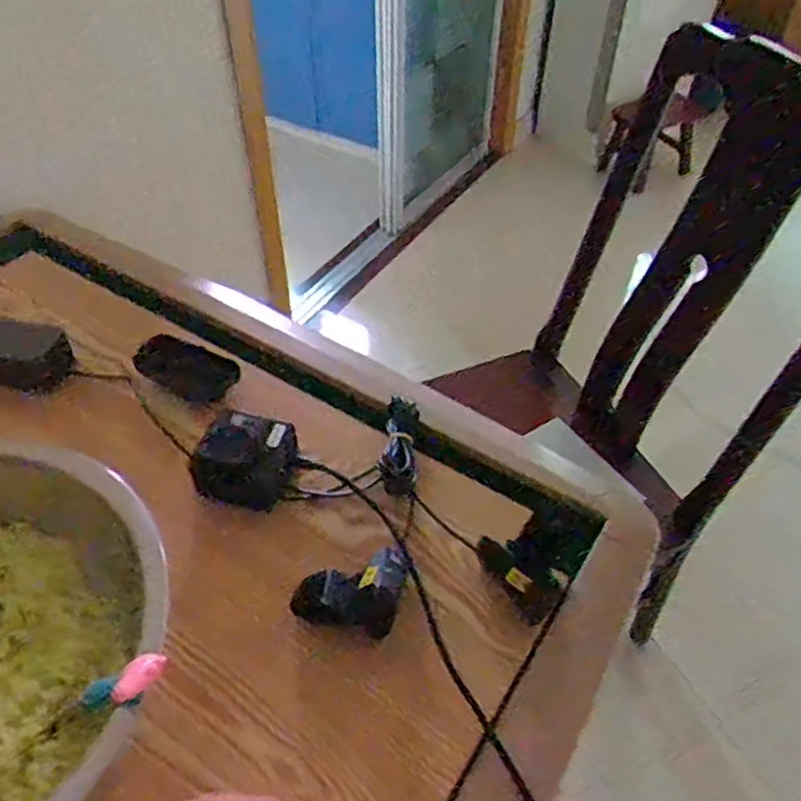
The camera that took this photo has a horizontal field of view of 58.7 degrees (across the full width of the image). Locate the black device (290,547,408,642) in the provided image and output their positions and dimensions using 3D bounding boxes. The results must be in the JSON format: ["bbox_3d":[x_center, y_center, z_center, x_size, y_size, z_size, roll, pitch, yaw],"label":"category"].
[{"bbox_3d":[-0.038,0.146,0.566,0.082,0.036,0.072,15,49,13],"label":"black device"}]

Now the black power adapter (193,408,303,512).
[{"bbox_3d":[-0.139,0.059,0.654,0.086,0.054,0.080,10,49,9],"label":"black power adapter"}]

